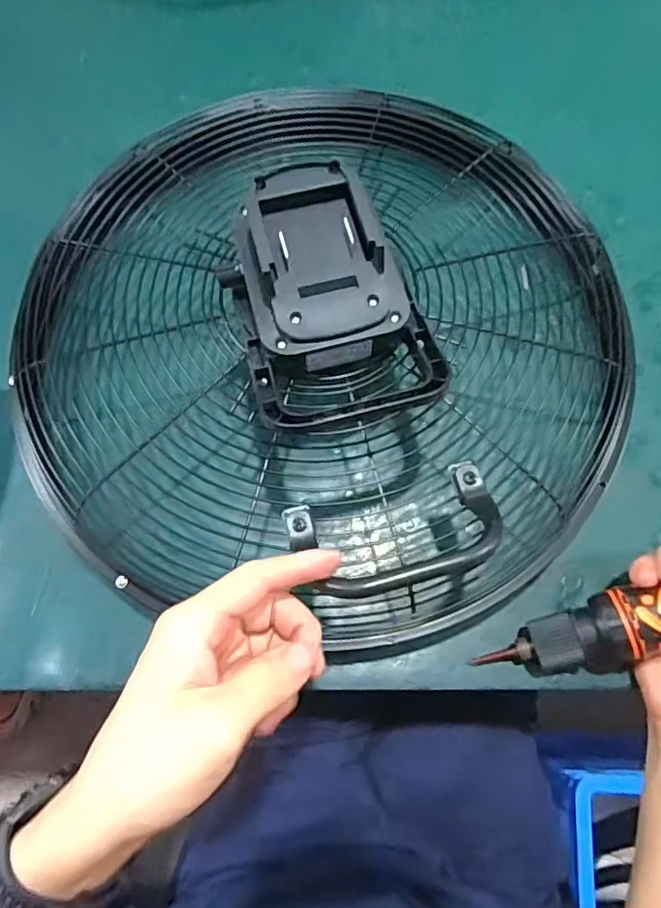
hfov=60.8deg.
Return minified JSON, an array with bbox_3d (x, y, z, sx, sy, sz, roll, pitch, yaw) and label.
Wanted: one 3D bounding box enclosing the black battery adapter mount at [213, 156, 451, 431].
[{"bbox_3d":[-0.007,-0.099,0.338,0.108,0.044,0.149,-18,72,-4],"label":"black battery adapter mount"}]

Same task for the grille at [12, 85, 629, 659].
[{"bbox_3d":[0.003,-0.079,0.375,0.370,0.121,0.379,-1,72,2],"label":"grille"}]

